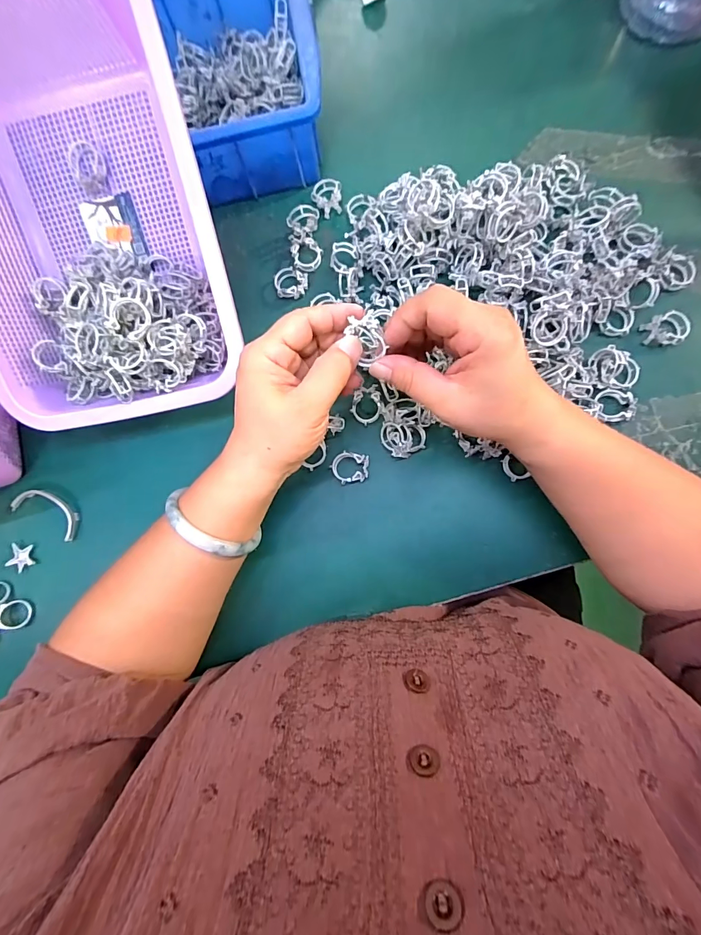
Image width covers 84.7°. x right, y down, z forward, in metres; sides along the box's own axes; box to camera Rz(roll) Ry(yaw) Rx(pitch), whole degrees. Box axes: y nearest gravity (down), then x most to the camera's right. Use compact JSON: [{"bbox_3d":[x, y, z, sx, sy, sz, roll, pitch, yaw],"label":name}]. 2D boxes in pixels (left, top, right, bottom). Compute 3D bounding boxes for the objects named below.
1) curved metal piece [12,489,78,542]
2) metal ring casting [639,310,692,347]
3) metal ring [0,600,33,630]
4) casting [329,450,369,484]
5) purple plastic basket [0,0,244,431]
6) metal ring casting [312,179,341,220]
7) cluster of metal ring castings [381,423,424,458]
[{"bbox_3d":[-0.266,0.038,0.336,0.066,0.009,0.026,26,88,5],"label":"curved metal piece"},{"bbox_3d":[0.258,-0.112,0.312,0.033,0.010,0.025,-12,82,2],"label":"metal ring casting"},{"bbox_3d":[-0.285,0.125,0.325,0.024,0.006,0.026,5,75,-18],"label":"metal ring"},{"bbox_3d":[-0.001,0.000,0.317,0.031,0.009,0.026,2,83,4],"label":"casting"},{"bbox_3d":[-0.193,-0.177,0.282,0.197,0.085,0.275,-8,106,4],"label":"purple plastic basket"},{"bbox_3d":[-0.022,-0.252,0.356,0.027,0.008,0.035,-3,82,4],"label":"metal ring casting"},{"bbox_3d":[0.043,-0.022,0.312,0.036,0.017,0.027,3,83,4],"label":"cluster of metal ring castings"}]

